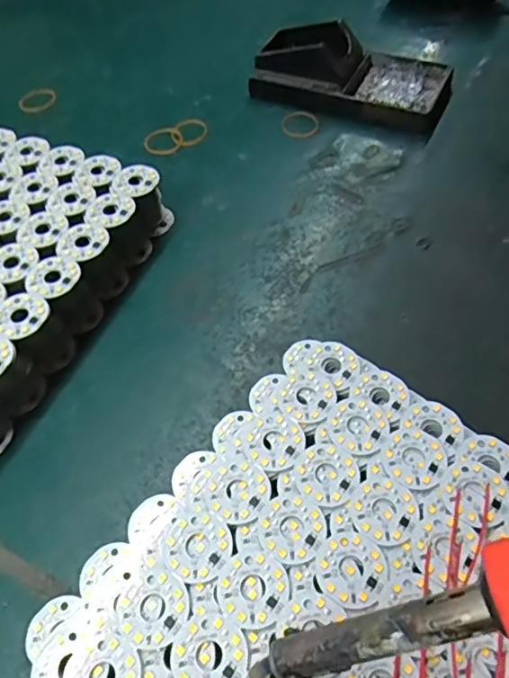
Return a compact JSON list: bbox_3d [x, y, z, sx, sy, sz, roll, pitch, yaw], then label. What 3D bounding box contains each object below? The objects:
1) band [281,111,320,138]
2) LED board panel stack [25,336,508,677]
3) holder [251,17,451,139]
[{"bbox_3d":[0.038,-0.178,0.447,0.031,0.004,0.035,-1,54,4],"label":"band"},{"bbox_3d":[0.048,0.125,0.226,0.233,0.018,0.227,28,61,22],"label":"LED board panel stack"},{"bbox_3d":[0.083,-0.228,0.455,0.160,0.042,0.088,21,59,18],"label":"holder"}]

